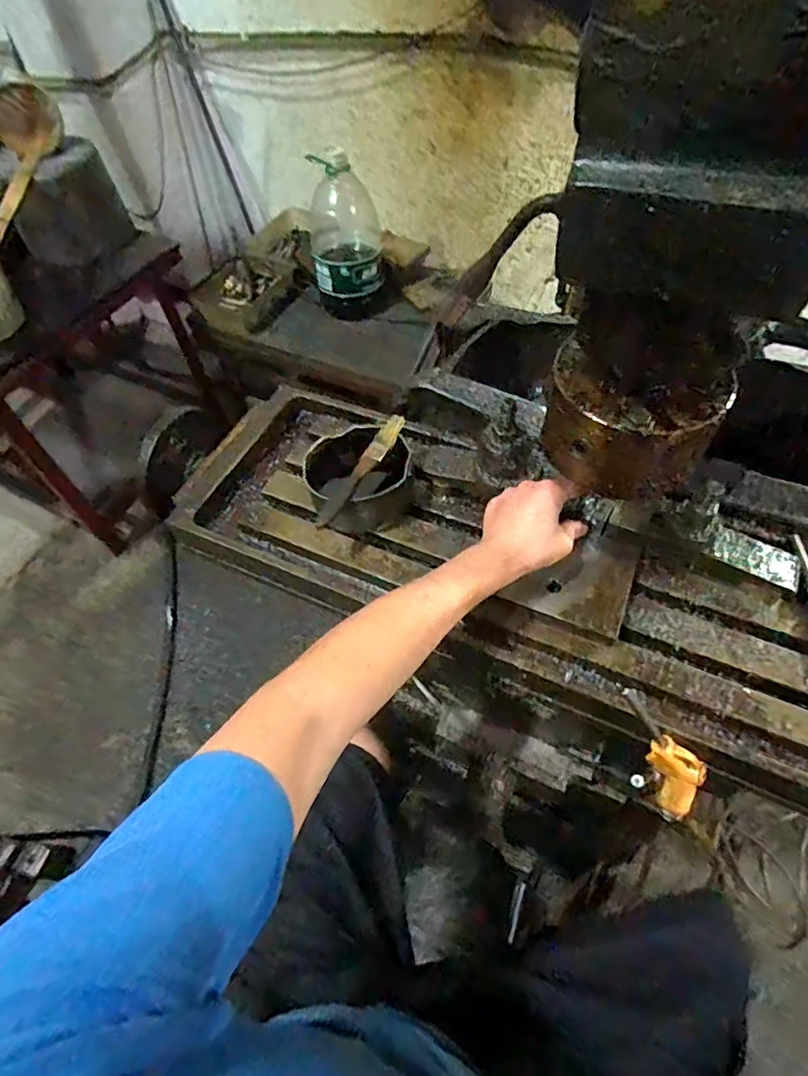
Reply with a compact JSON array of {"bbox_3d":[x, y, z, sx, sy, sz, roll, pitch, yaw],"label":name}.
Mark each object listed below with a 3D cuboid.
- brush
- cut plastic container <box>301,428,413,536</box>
[{"bbox_3d":[-0.040,-0.074,0.572,0.023,0.017,0.163,20,59,16],"label":"brush"},{"bbox_3d":[-0.043,-0.063,0.581,0.102,0.058,0.094,-1,56,2],"label":"cut plastic container"}]

